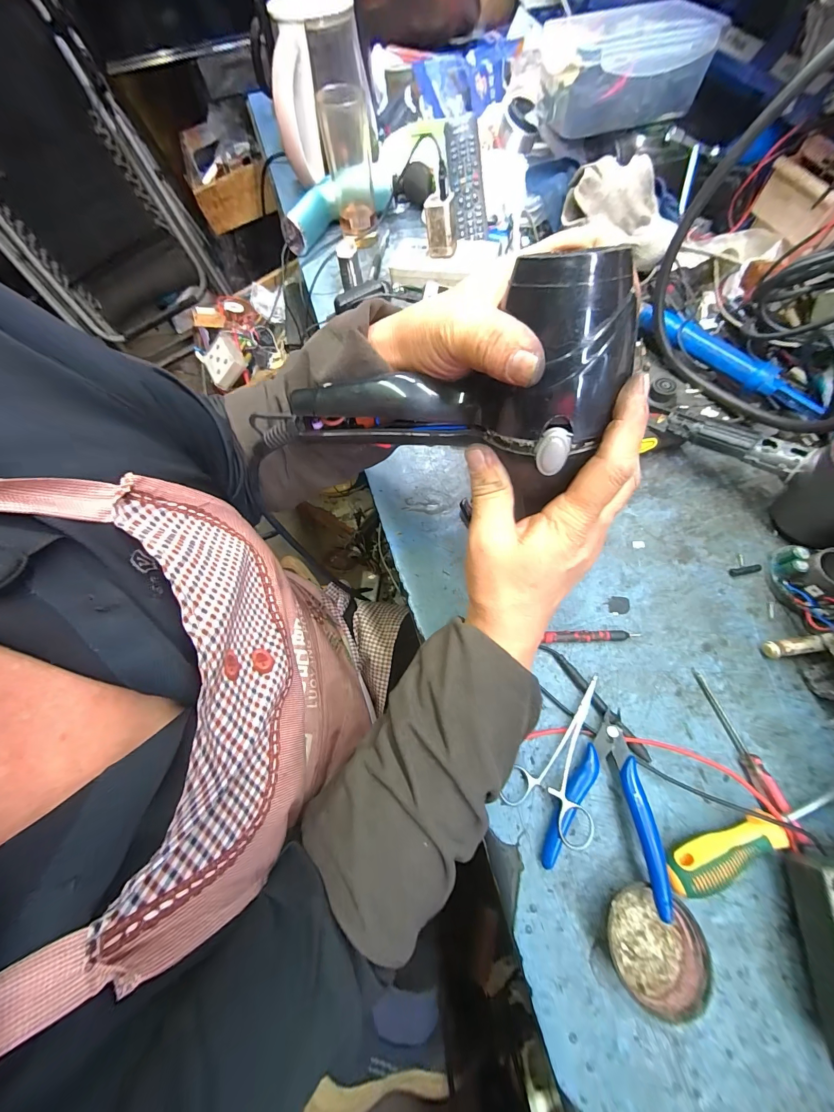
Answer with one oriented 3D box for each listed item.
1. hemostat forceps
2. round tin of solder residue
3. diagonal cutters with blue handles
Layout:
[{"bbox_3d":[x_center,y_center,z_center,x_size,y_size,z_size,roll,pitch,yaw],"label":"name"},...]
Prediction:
[{"bbox_3d":[0.127,0.158,0.287,0.069,0.016,0.121,29,72,14],"label":"hemostat forceps"},{"bbox_3d":[0.158,0.260,0.237,0.059,0.019,0.056,-1,67,2],"label":"round tin of solder residue"},{"bbox_3d":[0.148,0.182,0.270,0.077,0.026,0.116,16,69,9],"label":"diagonal cutters with blue handles"}]

